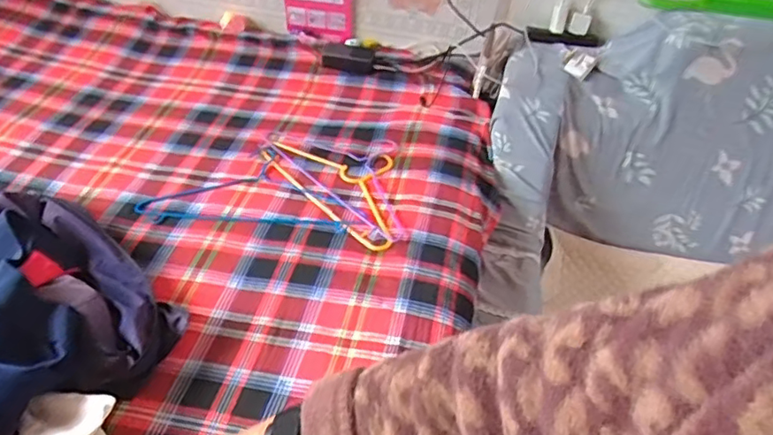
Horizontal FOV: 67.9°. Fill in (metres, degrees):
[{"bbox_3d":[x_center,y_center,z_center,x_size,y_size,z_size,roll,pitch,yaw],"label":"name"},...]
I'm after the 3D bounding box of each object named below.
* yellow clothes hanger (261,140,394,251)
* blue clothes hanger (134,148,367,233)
[{"bbox_3d":[-0.073,-0.081,1.160,0.198,0.013,0.377,-29,55,-30],"label":"yellow clothes hanger"},{"bbox_3d":[-0.251,-0.061,1.134,0.420,0.022,0.216,5,45,-2],"label":"blue clothes hanger"}]

